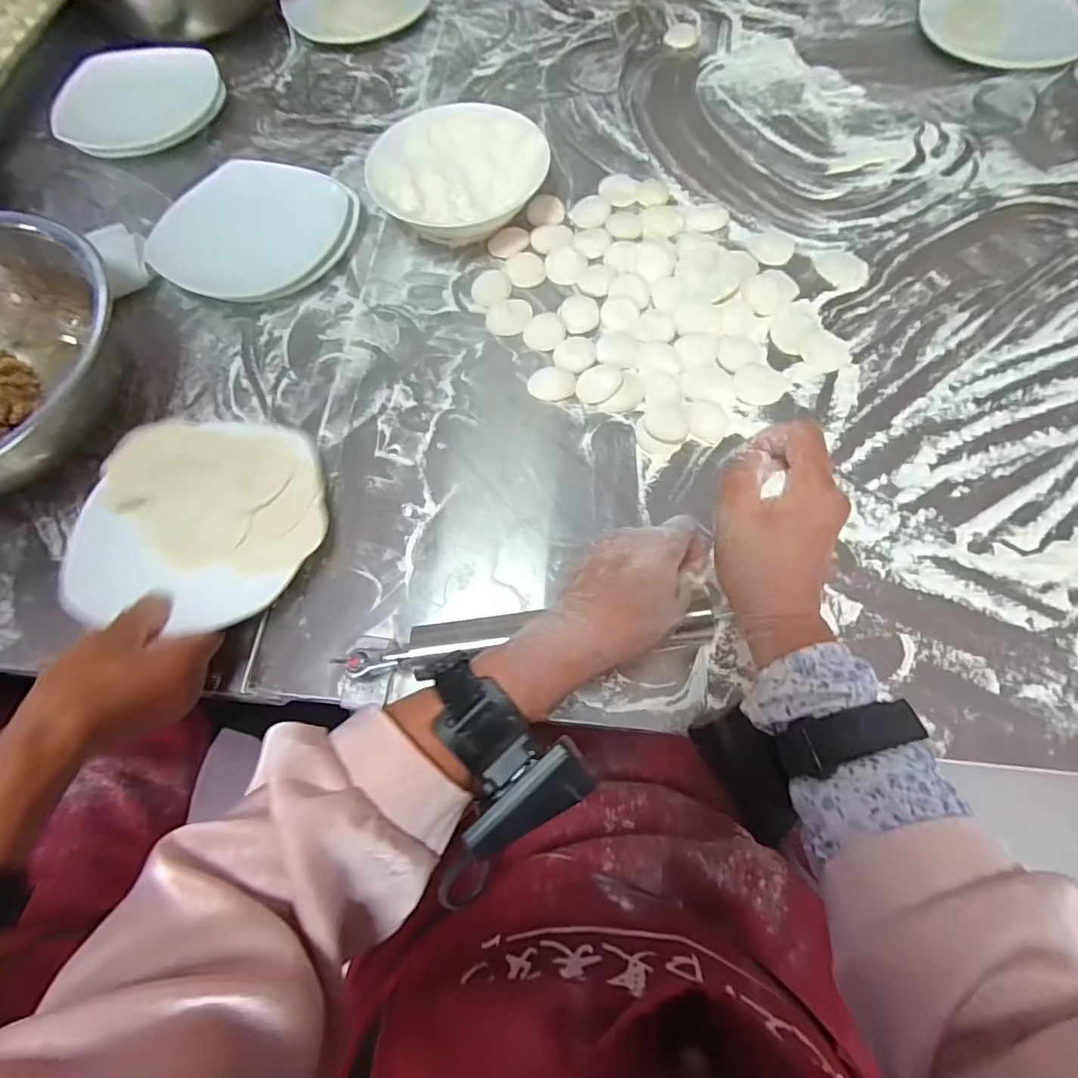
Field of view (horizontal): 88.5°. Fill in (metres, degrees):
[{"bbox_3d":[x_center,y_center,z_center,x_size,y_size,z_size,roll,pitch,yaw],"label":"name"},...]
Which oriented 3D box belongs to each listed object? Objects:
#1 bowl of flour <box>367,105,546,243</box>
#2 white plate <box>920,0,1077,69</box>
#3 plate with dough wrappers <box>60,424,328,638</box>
[{"bbox_3d":[-0.083,-0.365,0.565,0.168,0.054,0.150,-35,71,-12],"label":"bowl of flour"},{"bbox_3d":[0.582,-0.655,0.688,0.197,0.024,0.197,31,71,13],"label":"white plate"},{"bbox_3d":[-0.261,-0.018,0.436,0.176,0.028,0.178,-1,67,1],"label":"plate with dough wrappers"}]

